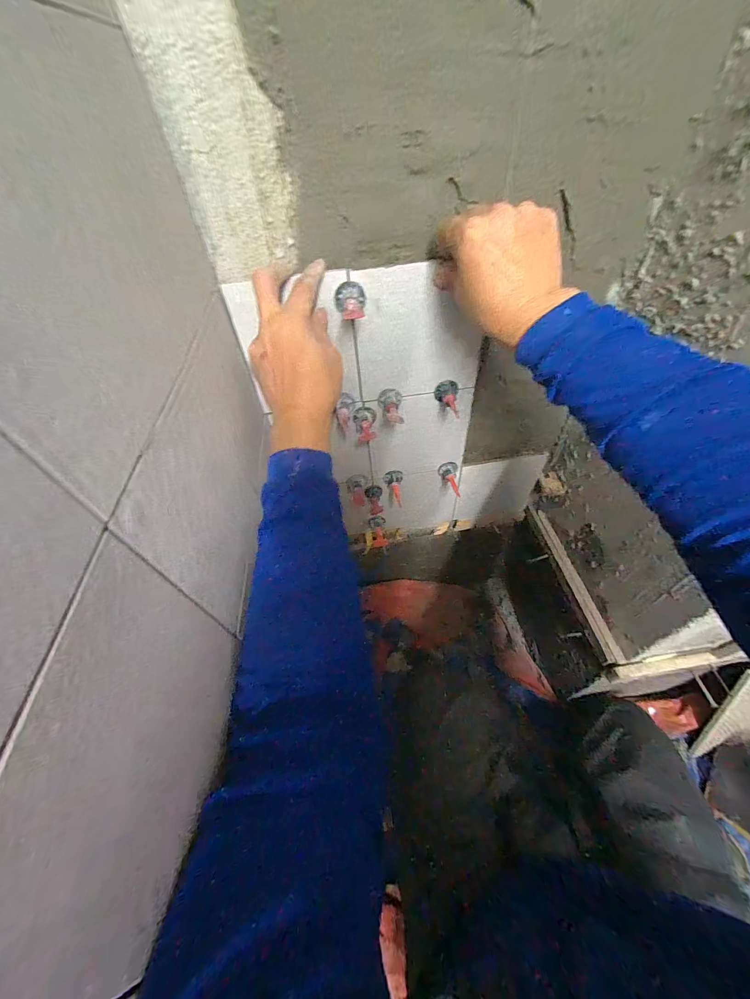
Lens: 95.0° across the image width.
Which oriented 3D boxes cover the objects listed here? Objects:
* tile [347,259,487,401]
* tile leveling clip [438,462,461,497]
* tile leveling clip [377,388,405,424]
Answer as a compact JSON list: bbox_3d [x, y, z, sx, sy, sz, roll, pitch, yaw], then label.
[{"bbox_3d":[0.053,-0.189,0.397,0.147,0.142,0.006,-7,50,0],"label":"tile"},{"bbox_3d":[0.120,-0.032,0.552,0.030,0.036,0.042,-3,50,3],"label":"tile leveling clip"},{"bbox_3d":[0.020,-0.114,0.434,0.030,0.029,0.048,-2,50,3],"label":"tile leveling clip"}]

